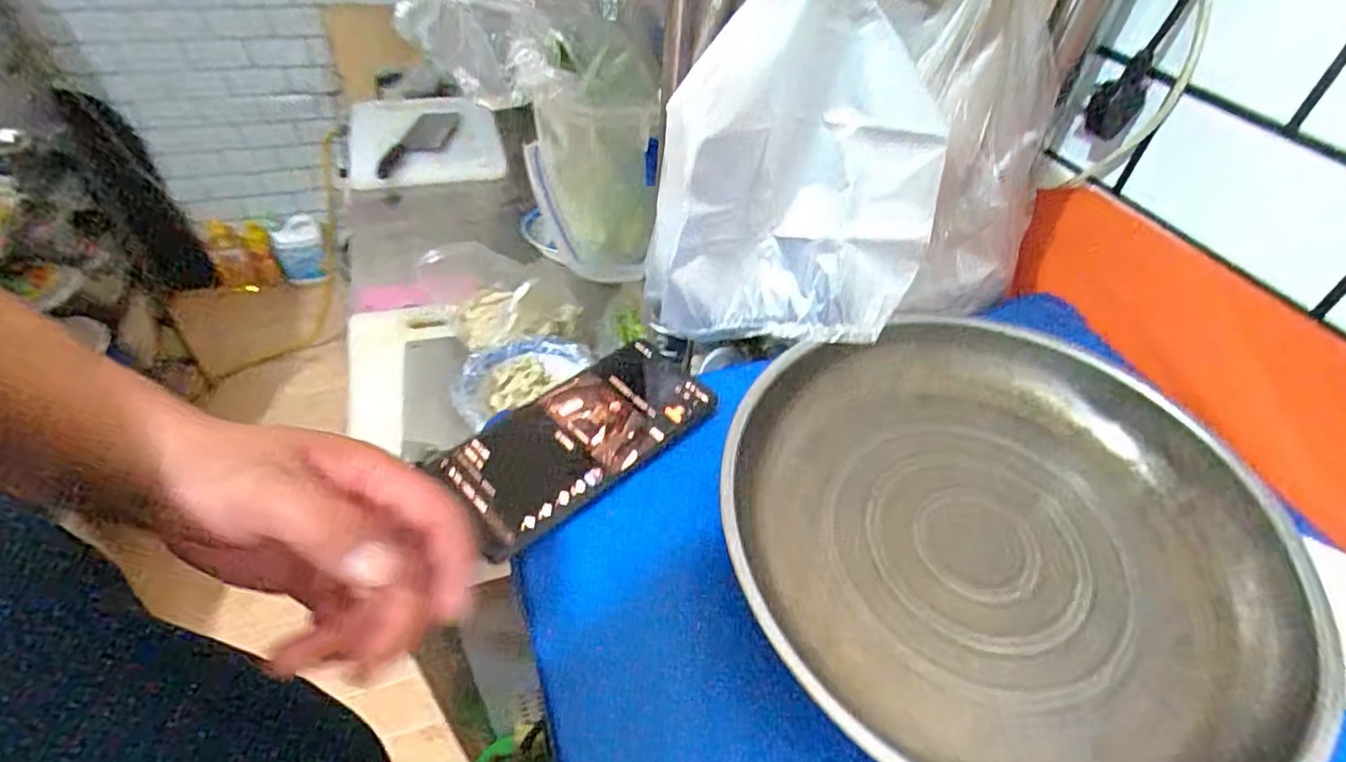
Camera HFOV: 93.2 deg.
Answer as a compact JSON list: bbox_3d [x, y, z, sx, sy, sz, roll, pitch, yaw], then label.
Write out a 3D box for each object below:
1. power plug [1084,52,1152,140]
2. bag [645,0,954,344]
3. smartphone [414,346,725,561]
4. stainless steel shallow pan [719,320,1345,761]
[{"bbox_3d":[0.294,-0.186,0.421,0.030,0.054,0.019,31,50,22],"label":"power plug"},{"bbox_3d":[0.074,-0.118,0.379,0.165,0.208,0.107,9,45,1],"label":"bag"},{"bbox_3d":[-0.053,0.029,0.368,0.155,0.009,0.076,-32,57,-32],"label":"smartphone"},{"bbox_3d":[0.177,0.076,0.335,0.289,0.048,0.264,-15,50,-21],"label":"stainless steel shallow pan"}]

